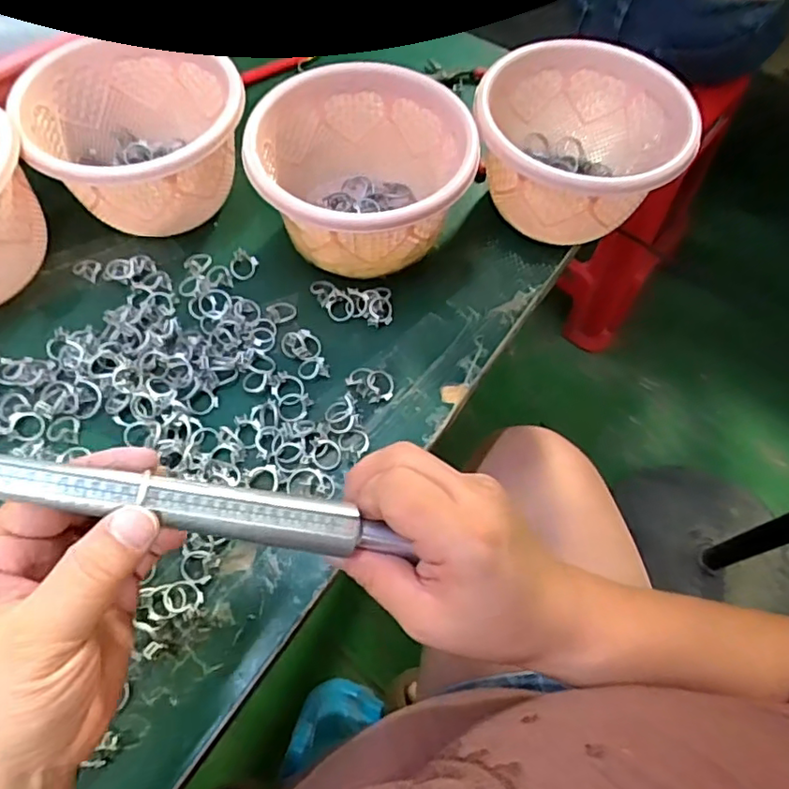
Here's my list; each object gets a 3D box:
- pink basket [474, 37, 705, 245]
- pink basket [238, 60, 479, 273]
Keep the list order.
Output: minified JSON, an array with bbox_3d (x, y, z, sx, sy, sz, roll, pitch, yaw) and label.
[{"bbox_3d":[0.129,-0.174,0.429,0.139,0.098,0.125,24,63,10],"label":"pink basket"},{"bbox_3d":[-0.024,-0.146,0.411,0.144,0.091,0.132,-9,62,-8],"label":"pink basket"}]

